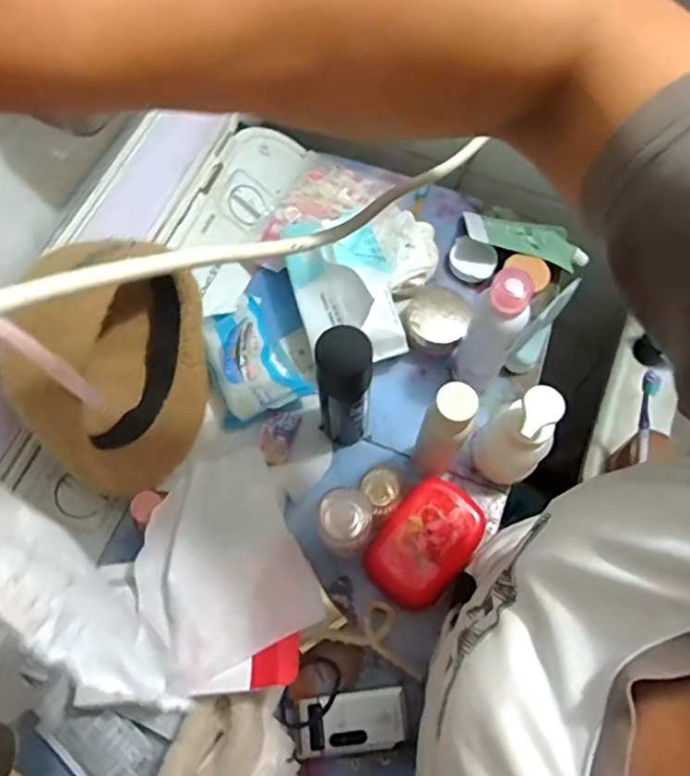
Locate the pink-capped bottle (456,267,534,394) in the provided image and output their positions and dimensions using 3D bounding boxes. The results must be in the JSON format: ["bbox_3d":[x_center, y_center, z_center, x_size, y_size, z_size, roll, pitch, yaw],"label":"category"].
[{"bbox_3d":[0.150,-0.049,0.609,0.051,0.191,0.049,21,69,10],"label":"pink-capped bottle"}]

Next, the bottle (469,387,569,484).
[{"bbox_3d":[0.170,0.055,0.590,0.052,0.162,0.056,-1,67,1],"label":"bottle"}]

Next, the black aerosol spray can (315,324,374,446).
[{"bbox_3d":[0.000,0.008,0.590,0.051,0.193,0.047,-1,67,1],"label":"black aerosol spray can"}]

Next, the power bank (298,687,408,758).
[{"bbox_3d":[0.006,0.308,0.546,0.098,0.019,0.048,-8,67,-2],"label":"power bank"}]

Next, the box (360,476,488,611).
[{"bbox_3d":[0.082,0.159,0.602,0.083,0.058,0.124,39,73,16],"label":"box"}]

